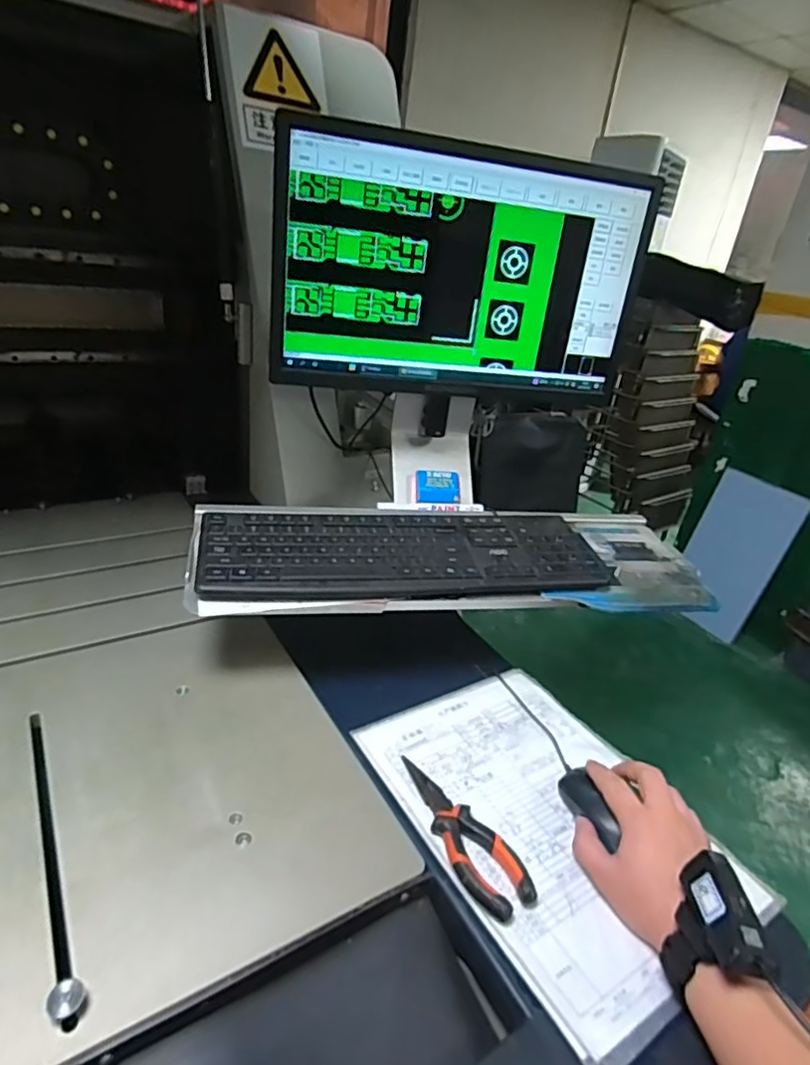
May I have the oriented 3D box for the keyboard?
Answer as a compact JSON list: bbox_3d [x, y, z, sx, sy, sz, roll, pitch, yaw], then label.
[{"bbox_3d":[0.012,0.021,0.678,0.452,0.029,0.146,0,28,-14],"label":"keyboard"}]

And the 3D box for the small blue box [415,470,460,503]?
[{"bbox_3d":[0.043,-0.061,0.802,0.057,0.043,0.006,0,-6,-7],"label":"small blue box"}]

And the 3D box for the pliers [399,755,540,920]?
[{"bbox_3d":[0.043,0.240,0.494,0.048,0.012,0.150,-9,30,-32],"label":"pliers"}]

